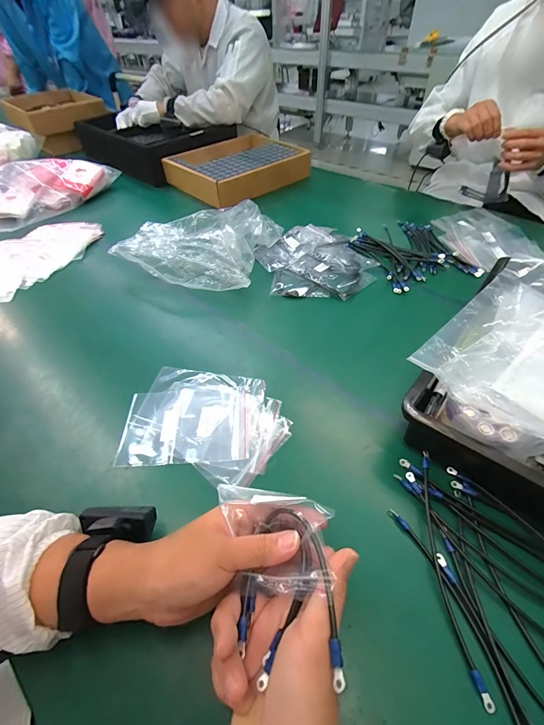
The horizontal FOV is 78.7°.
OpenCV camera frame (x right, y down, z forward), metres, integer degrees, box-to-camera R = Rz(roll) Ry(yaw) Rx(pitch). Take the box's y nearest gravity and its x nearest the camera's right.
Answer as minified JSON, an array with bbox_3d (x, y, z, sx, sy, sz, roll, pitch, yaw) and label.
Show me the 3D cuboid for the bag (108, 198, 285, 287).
[{"bbox_3d":[-0.155,-0.303,0.793,0.345,0.099,0.322,15,50,15],"label":"bag"}]

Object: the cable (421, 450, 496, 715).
[{"bbox_3d":[0.178,0.199,0.343,0.021,0.013,0.223,1,48,4],"label":"cable"}]

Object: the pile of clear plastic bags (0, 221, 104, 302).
[{"bbox_3d":[-0.599,-0.243,0.804,0.209,0.056,0.413,36,58,29],"label":"pile of clear plastic bags"}]

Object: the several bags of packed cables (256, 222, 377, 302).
[{"bbox_3d":[0.097,-0.235,0.749,0.234,0.035,0.264,-12,49,-8],"label":"several bags of packed cables"}]

